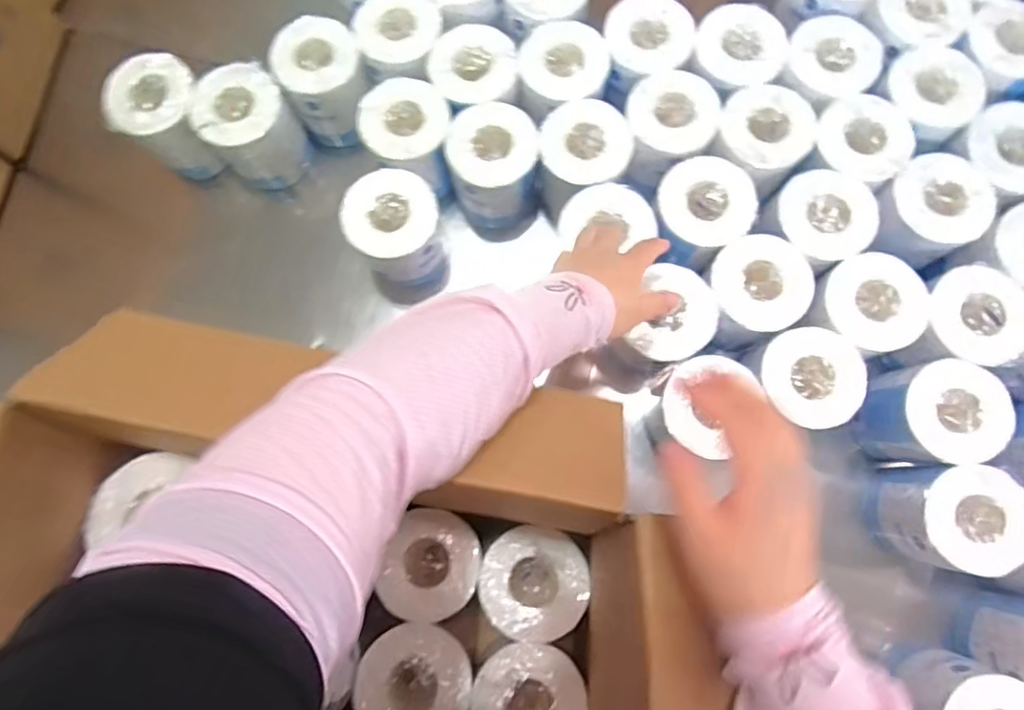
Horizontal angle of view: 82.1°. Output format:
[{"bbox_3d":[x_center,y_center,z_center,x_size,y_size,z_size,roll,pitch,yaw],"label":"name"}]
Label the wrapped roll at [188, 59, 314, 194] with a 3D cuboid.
[{"bbox_3d":[-0.305,-0.265,0.698,0.096,0.121,0.094,0,78,1],"label":"wrapped roll"}]

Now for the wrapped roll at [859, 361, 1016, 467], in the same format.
[{"bbox_3d":[0.421,0.063,0.604,0.108,0.099,0.102,-1,78,1],"label":"wrapped roll"}]

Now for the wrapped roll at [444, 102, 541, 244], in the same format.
[{"bbox_3d":[-0.021,-0.214,0.694,0.093,0.135,0.102,0,78,1],"label":"wrapped roll"}]

